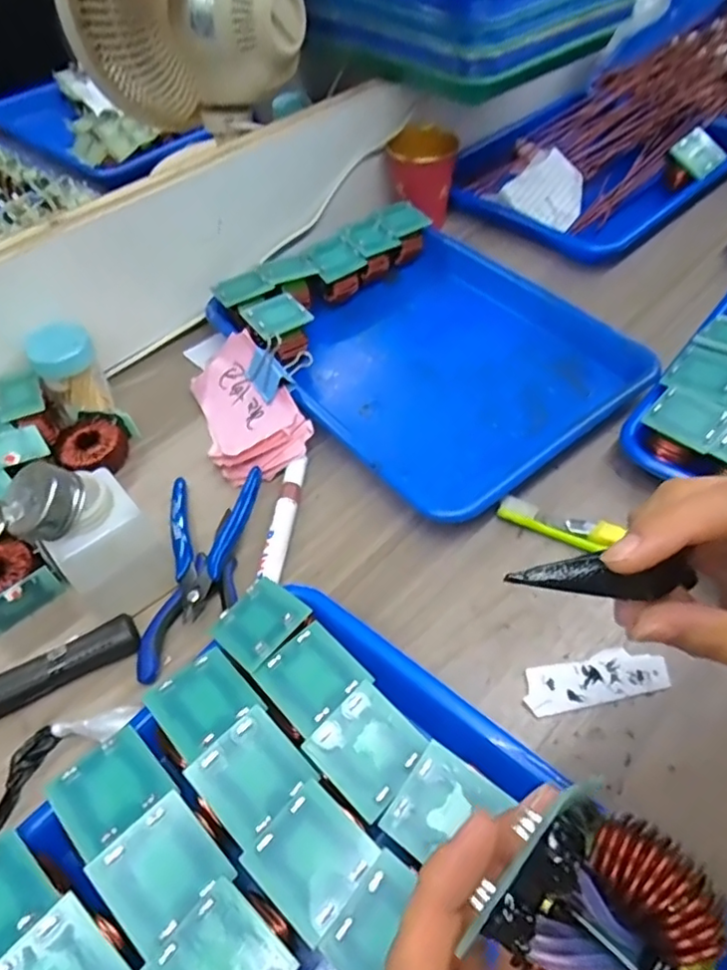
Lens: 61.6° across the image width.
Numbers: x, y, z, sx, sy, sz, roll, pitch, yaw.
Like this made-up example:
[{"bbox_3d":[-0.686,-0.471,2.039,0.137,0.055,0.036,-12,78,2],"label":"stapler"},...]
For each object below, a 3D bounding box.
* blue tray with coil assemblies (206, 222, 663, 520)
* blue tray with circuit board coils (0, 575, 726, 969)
[{"bbox_3d":[0.057,-0.114,0.519,0.257,0.033,0.301,-33,57,-21],"label":"blue tray with coil assemblies"},{"bbox_3d":[-0.004,0.204,0.250,0.310,0.047,0.248,33,60,25],"label":"blue tray with circuit board coils"}]

